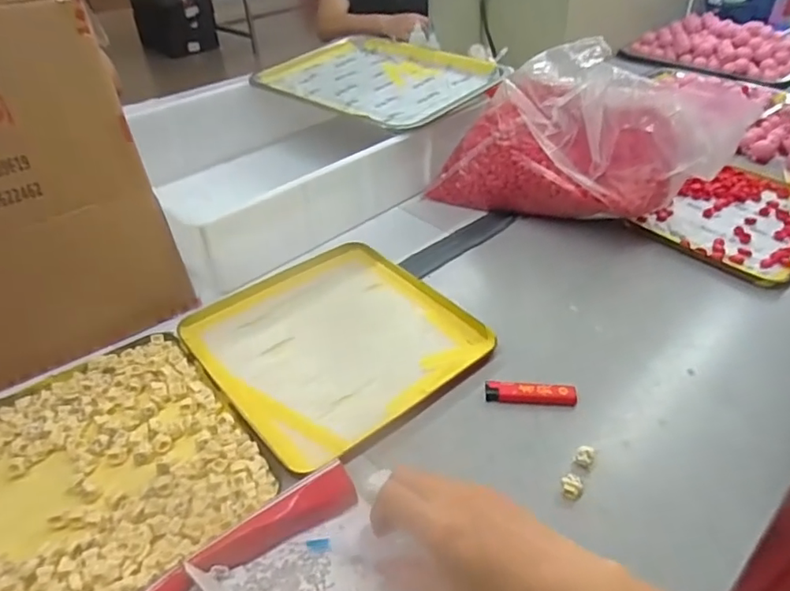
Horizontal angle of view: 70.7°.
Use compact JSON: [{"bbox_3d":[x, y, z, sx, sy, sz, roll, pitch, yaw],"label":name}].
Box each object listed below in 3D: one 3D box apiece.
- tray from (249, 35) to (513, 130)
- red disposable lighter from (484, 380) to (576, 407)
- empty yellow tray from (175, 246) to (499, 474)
[{"bbox_3d":[-0.032,-0.349,0.878,0.376,0.030,0.262,28,47,33],"label":"tray"},{"bbox_3d":[0.121,0.087,0.498,0.079,0.009,0.019,2,38,6],"label":"red disposable lighter"},{"bbox_3d":[-0.064,0.038,0.565,0.234,0.016,0.253,-29,45,-29],"label":"empty yellow tray"}]

